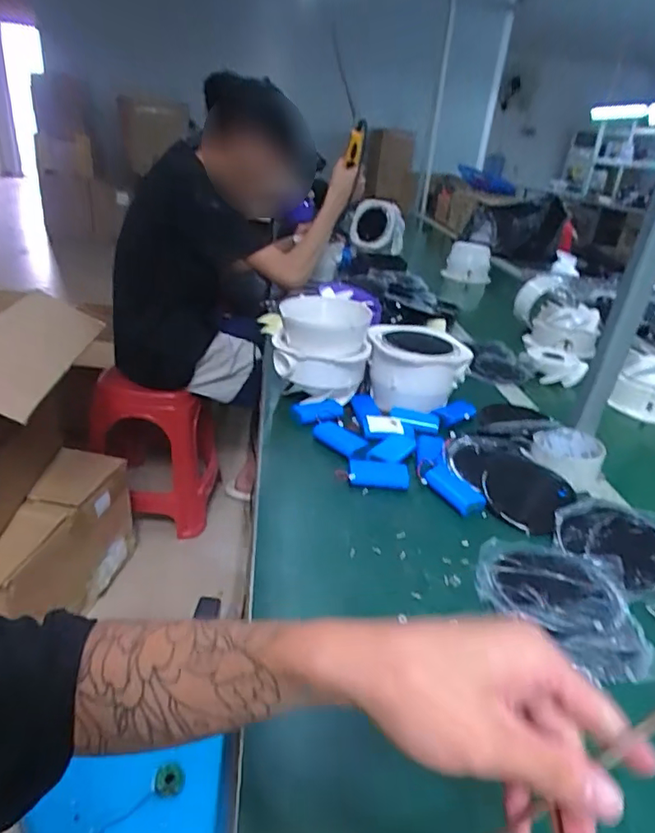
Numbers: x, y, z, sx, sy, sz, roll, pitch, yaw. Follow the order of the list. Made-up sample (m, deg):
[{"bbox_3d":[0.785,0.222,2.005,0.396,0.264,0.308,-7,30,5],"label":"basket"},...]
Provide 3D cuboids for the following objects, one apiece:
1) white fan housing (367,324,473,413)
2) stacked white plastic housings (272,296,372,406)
[{"bbox_3d":[0.135,-0.080,0.835,0.145,0.081,0.140,3,28,-6],"label":"white fan housing"},{"bbox_3d":[-0.007,-0.098,0.775,0.129,0.121,0.132,8,27,3],"label":"stacked white plastic housings"}]

